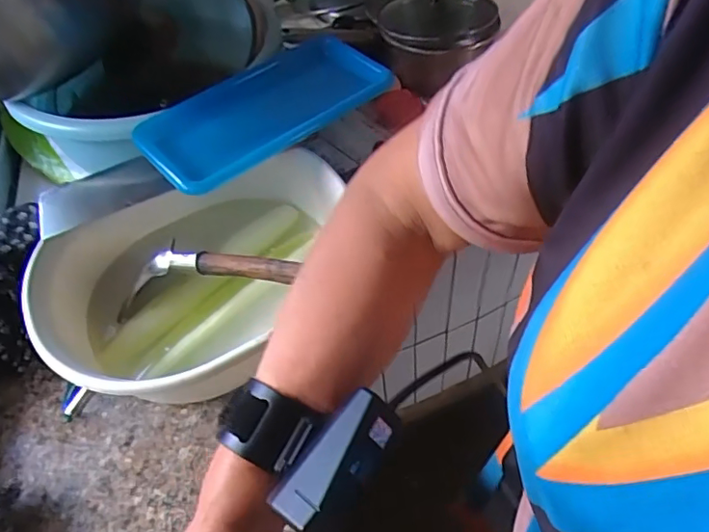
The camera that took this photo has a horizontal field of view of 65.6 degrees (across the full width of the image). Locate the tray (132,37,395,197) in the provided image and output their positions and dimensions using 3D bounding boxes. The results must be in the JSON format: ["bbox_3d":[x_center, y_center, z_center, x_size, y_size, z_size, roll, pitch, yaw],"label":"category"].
[{"bbox_3d":[-0.096,-0.176,0.607,0.274,0.027,0.135,-37,57,-21],"label":"tray"}]

